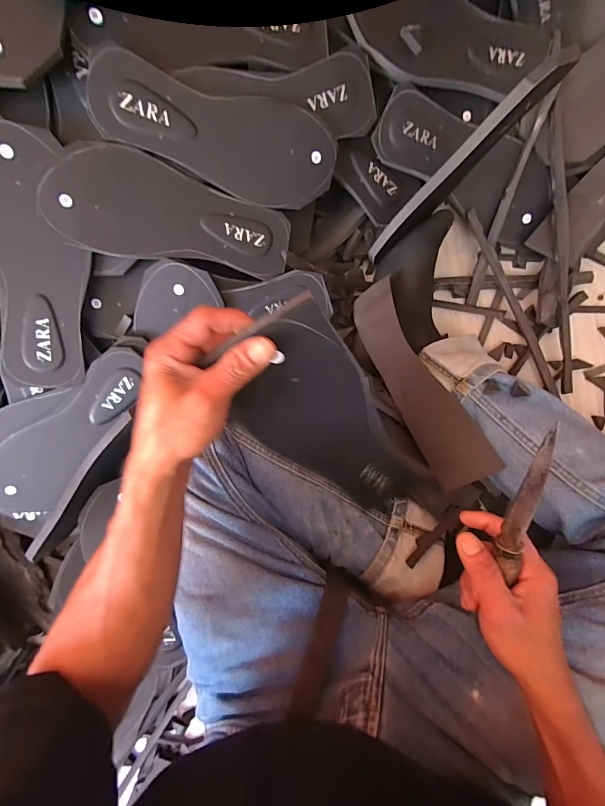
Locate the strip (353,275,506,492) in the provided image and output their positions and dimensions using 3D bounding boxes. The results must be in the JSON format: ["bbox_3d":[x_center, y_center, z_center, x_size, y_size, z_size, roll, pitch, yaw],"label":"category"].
[{"bbox_3d":[0.135,-0.025,0.437,0.065,0.019,0.251,-28,83,1],"label":"strip"}]

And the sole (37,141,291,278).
[{"bbox_3d":[-0.136,-0.205,0.398,0.242,0.008,0.098,2,106,-18],"label":"sole"}]

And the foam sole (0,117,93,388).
[{"bbox_3d":[-0.274,-0.140,0.378,0.088,0.010,0.249,-3,107,-16],"label":"foam sole"}]

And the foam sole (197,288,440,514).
[{"bbox_3d":[0.025,0.030,0.316,0.102,0.245,0.016,-27,40,17],"label":"foam sole"}]

